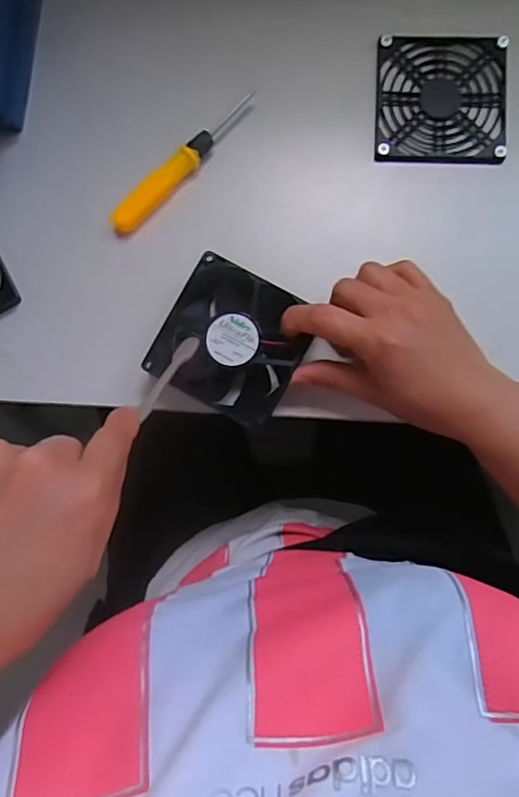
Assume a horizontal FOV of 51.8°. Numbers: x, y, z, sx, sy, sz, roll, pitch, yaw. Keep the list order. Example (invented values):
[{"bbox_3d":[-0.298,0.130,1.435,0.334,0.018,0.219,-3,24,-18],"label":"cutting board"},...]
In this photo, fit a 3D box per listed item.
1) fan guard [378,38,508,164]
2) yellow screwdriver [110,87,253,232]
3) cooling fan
[{"bbox_3d":[0.129,-0.213,0.381,0.090,0.010,0.089,3,85,2],"label":"fan guard"},{"bbox_3d":[-0.054,-0.168,0.383,0.133,0.015,0.015,-44,85,-2],"label":"yellow screwdriver"},{"bbox_3d":[-0.017,-0.038,0.367,0.091,0.028,0.090,29,87,4],"label":"cooling fan"}]

